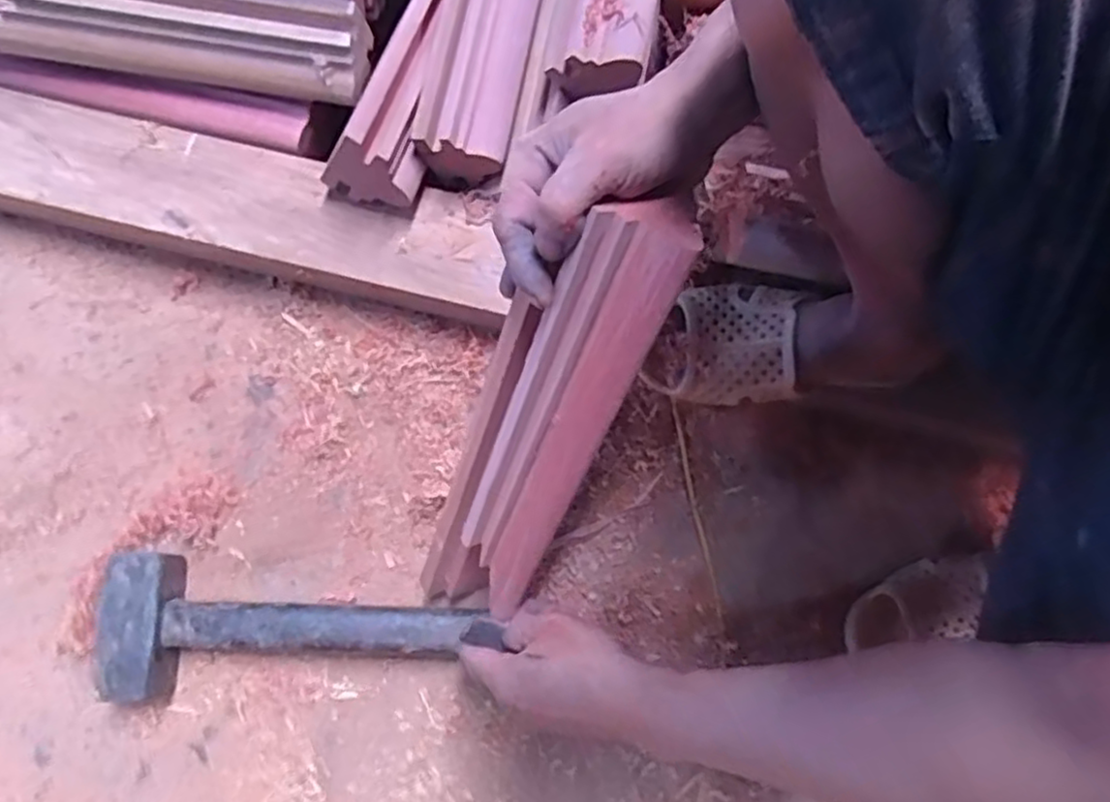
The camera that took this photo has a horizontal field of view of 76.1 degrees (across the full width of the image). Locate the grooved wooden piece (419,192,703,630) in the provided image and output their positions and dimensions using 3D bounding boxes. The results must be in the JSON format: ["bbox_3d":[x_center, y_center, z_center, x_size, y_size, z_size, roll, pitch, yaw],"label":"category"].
[{"bbox_3d":[-0.017,0.036,0.468,0.083,0.377,0.043,32,41,6],"label":"grooved wooden piece"}]

